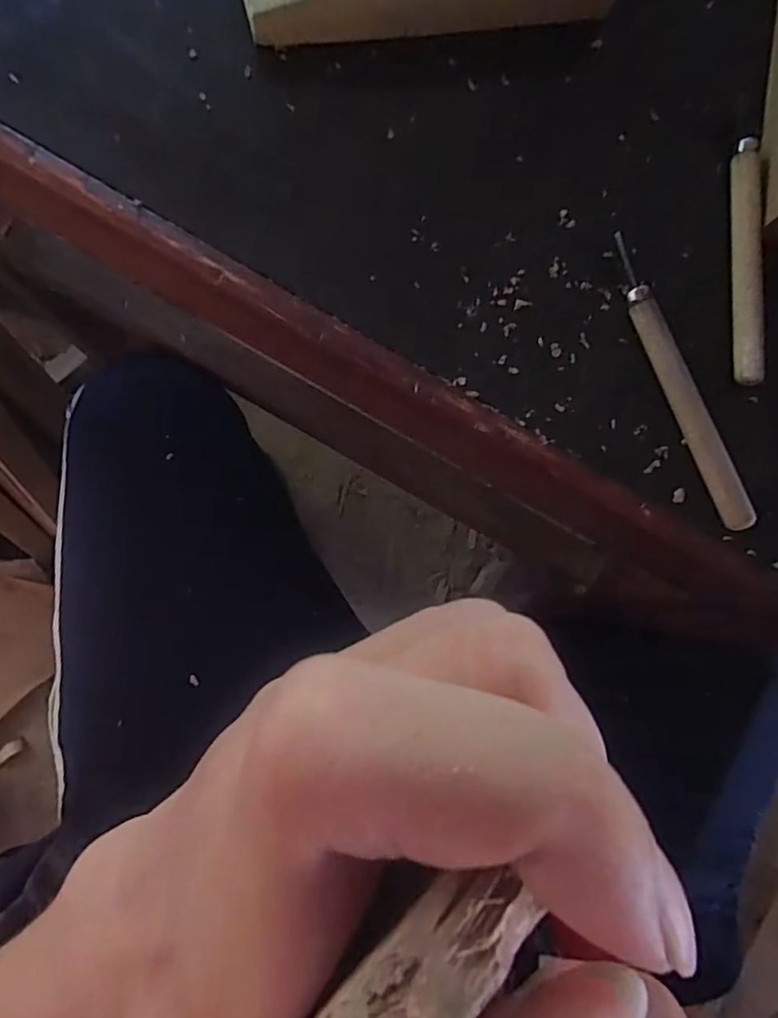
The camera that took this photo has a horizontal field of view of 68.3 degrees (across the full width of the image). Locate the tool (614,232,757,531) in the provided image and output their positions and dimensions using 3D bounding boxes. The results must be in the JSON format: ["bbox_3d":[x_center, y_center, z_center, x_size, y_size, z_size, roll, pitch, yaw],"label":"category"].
[{"bbox_3d":[0.120,-0.053,0.237,0.012,0.010,0.127,-22,85,-6],"label":"tool"}]

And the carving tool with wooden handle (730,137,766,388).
[{"bbox_3d":[0.153,-0.106,0.245,0.010,0.013,0.105,3,83,-4],"label":"carving tool with wooden handle"}]

